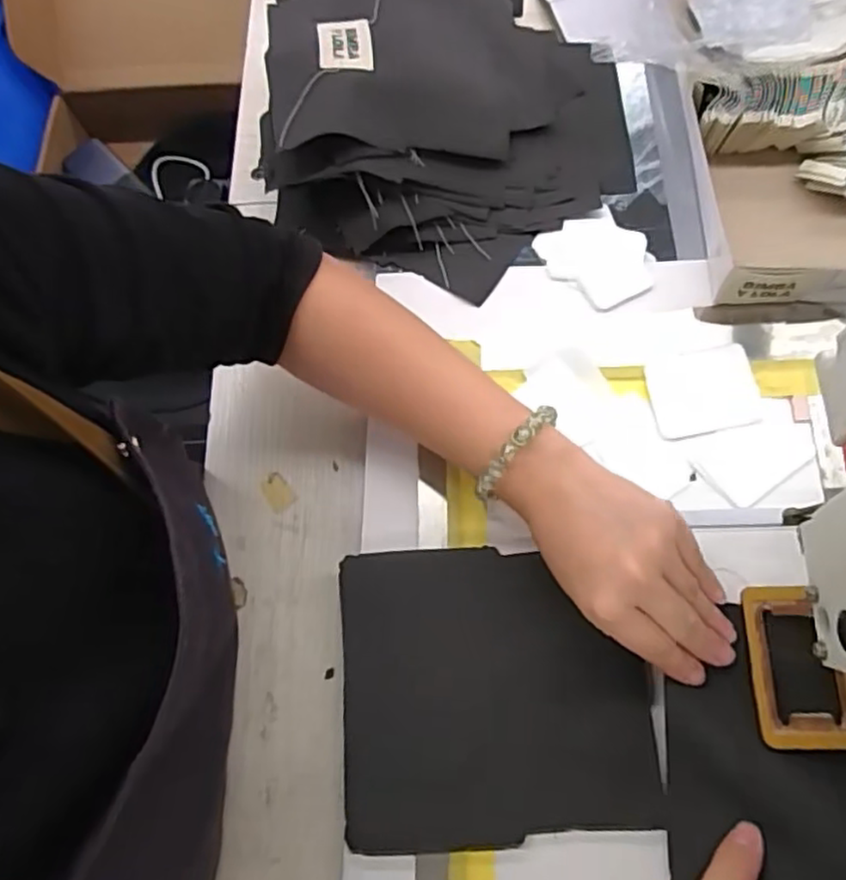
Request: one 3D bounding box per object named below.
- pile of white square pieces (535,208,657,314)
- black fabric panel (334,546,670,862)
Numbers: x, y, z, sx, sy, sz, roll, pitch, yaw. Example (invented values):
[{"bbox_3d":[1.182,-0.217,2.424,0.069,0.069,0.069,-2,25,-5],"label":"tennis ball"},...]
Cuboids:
[{"bbox_3d":[0.119,-0.123,0.458,0.063,0.005,0.072,-32,74,-5],"label":"pile of white square pieces"},{"bbox_3d":[0.038,0.138,0.378,0.163,0.009,0.154,-5,71,5],"label":"black fabric panel"}]

